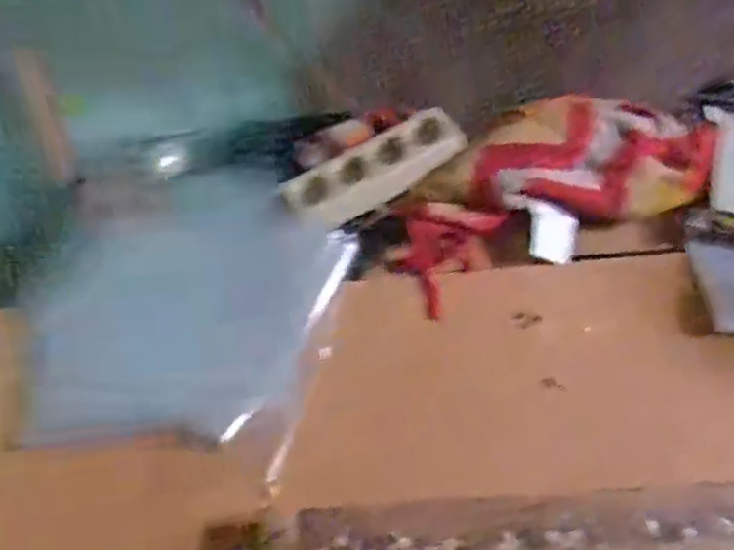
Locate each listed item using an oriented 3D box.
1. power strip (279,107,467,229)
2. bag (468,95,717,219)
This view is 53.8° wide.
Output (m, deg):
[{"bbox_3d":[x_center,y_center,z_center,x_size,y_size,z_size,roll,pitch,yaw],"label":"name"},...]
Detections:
[{"bbox_3d":[0.008,-0.105,0.735,0.184,0.027,0.066,-30,77,-8],"label":"power strip"},{"bbox_3d":[0.227,-0.123,0.727,0.236,0.061,0.134,1,55,5],"label":"bag"}]

